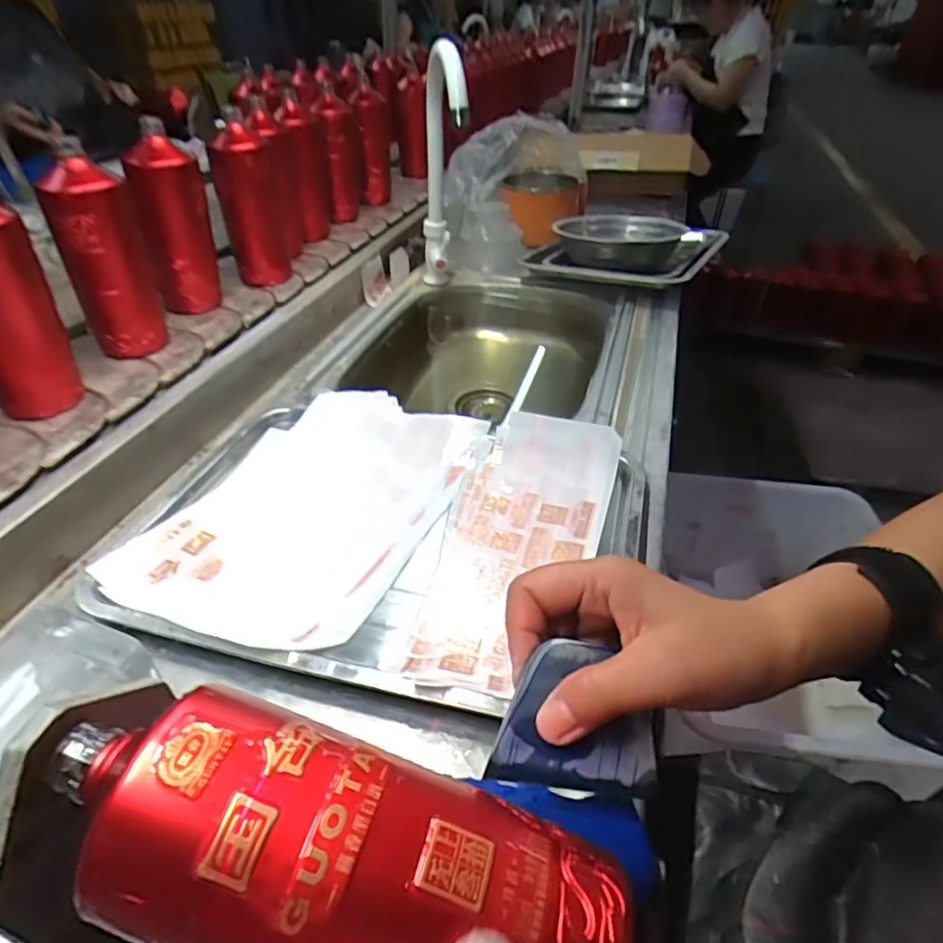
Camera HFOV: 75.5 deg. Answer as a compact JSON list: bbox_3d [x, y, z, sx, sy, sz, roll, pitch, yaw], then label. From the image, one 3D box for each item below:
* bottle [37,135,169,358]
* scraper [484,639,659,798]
[{"bbox_3d":[-0.390,-0.231,0.651,0.080,0.182,0.092,-15,43,-20],"label":"bottle"},{"bbox_3d":[0.047,0.104,0.259,0.072,0.005,0.058,13,81,-10],"label":"scraper"}]

